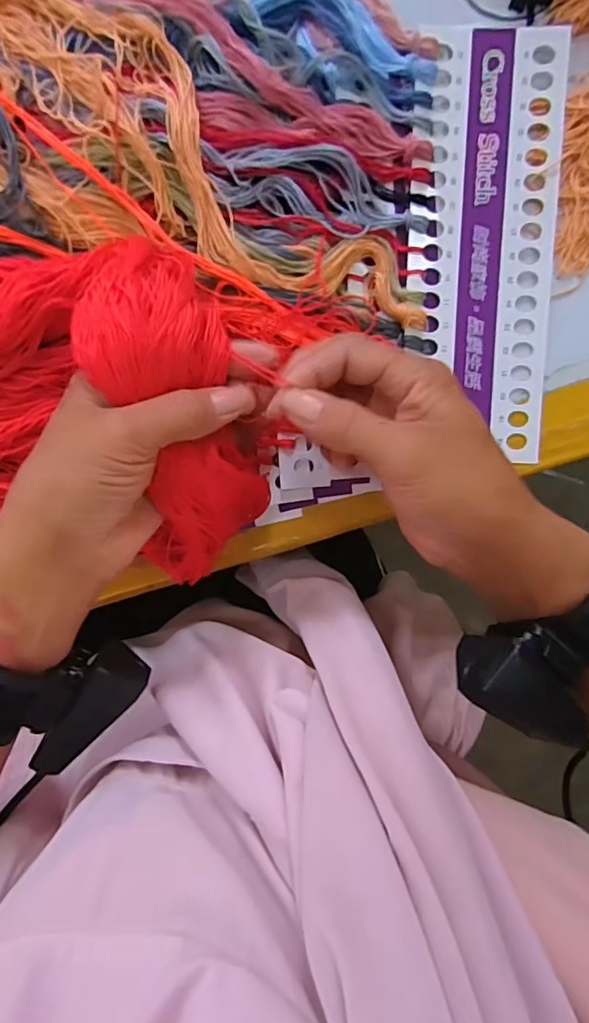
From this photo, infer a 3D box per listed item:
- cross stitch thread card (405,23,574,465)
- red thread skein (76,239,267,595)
[{"bbox_3d":[0.111,-0.155,0.303,0.085,0.005,0.234,2,95,0],"label":"cross stitch thread card"},{"bbox_3d":[-0.056,-0.040,0.260,0.066,0.050,0.167,-10,117,0],"label":"red thread skein"}]

